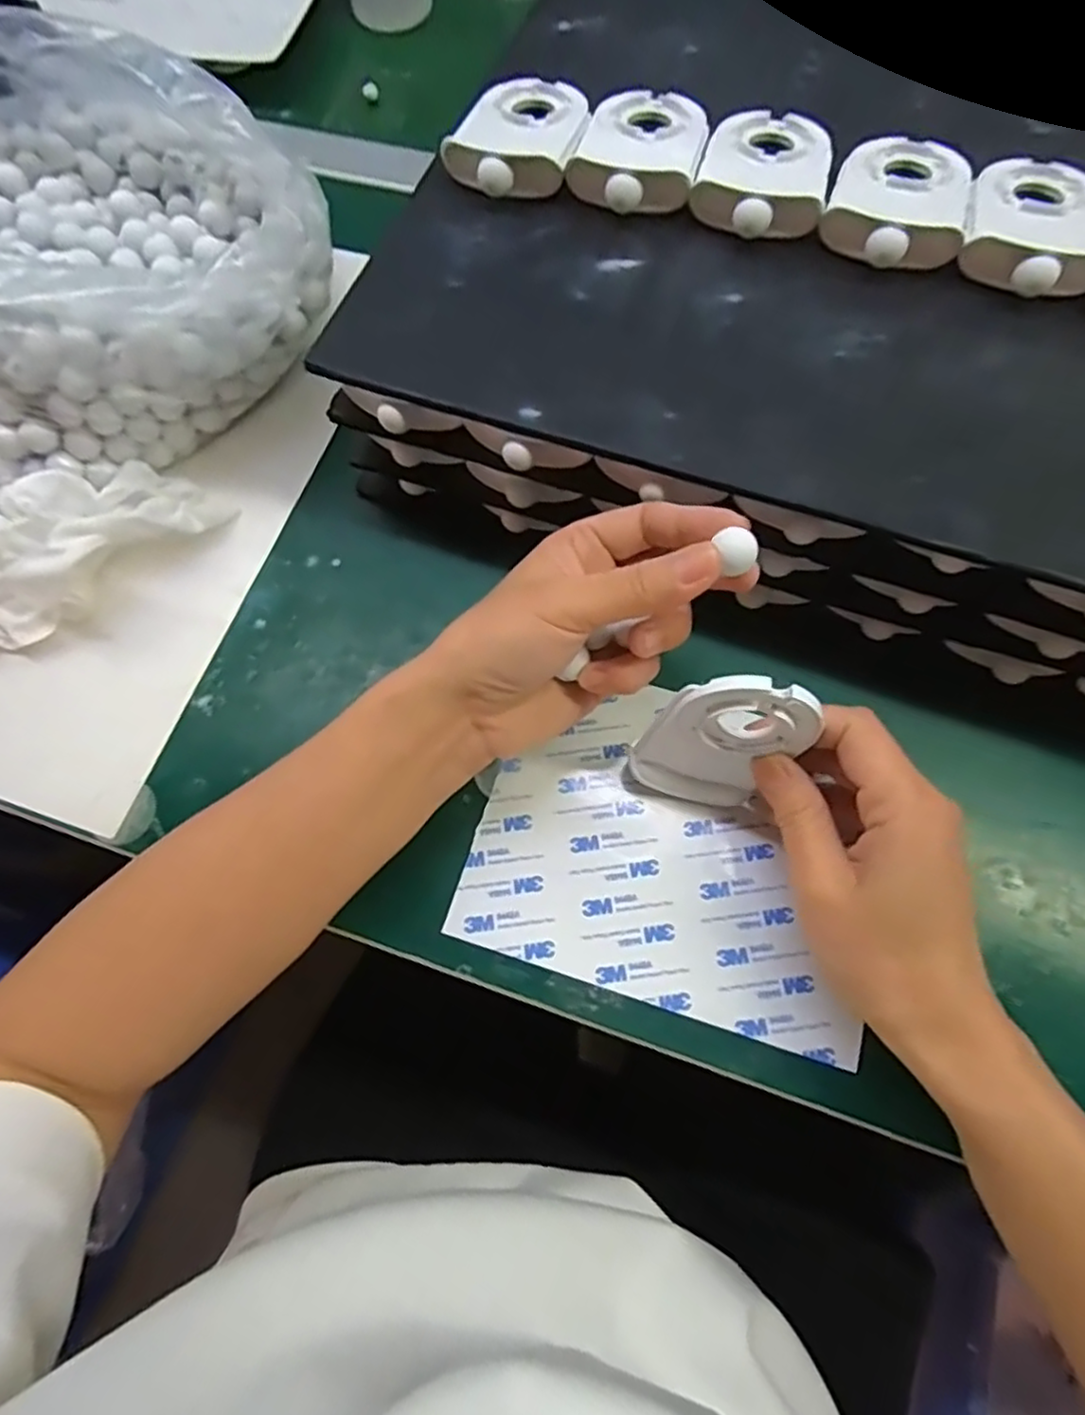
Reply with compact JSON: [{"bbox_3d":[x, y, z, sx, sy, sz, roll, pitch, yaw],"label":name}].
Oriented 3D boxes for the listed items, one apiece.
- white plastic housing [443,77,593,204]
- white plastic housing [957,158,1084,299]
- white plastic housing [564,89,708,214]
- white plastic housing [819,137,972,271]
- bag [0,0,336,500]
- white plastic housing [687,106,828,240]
[{"bbox_3d":[-0.009,-0.279,0.327,0.058,0.017,0.082,15,71,7],"label":"white plastic housing"},{"bbox_3d":[0.216,-0.211,0.295,0.057,0.015,0.082,21,72,9],"label":"white plastic housing"},{"bbox_3d":[0.047,-0.266,0.322,0.055,0.016,0.084,12,70,6],"label":"white plastic housing"},{"bbox_3d":[0.160,-0.227,0.304,0.058,0.016,0.080,21,72,9],"label":"white plastic housing"},{"bbox_3d":[-0.237,-0.250,0.362,0.210,0.105,0.229,-28,71,-8],"label":"bag"},{"bbox_3d":[0.103,-0.250,0.314,0.057,0.018,0.084,17,71,8],"label":"white plastic housing"}]

